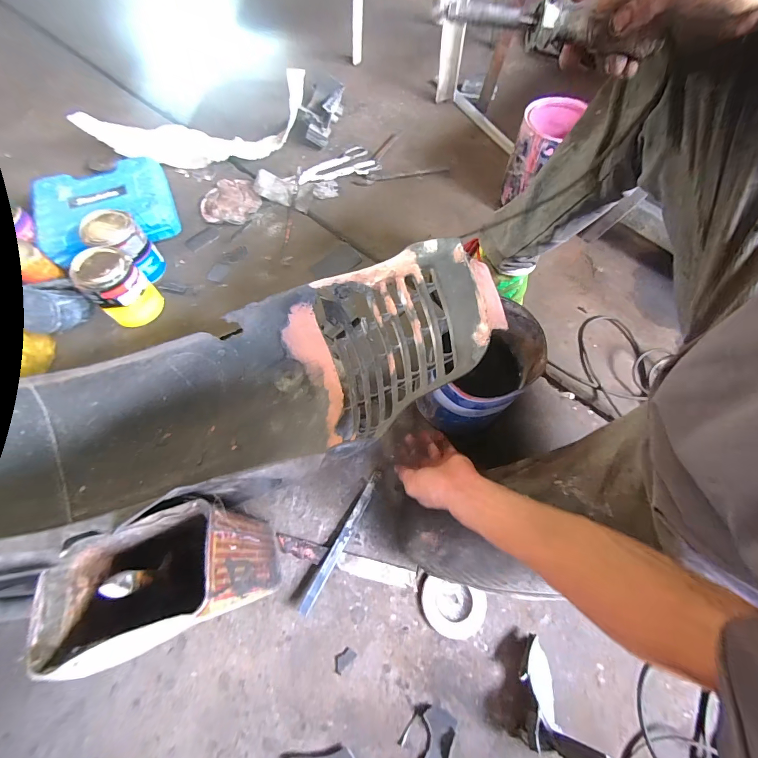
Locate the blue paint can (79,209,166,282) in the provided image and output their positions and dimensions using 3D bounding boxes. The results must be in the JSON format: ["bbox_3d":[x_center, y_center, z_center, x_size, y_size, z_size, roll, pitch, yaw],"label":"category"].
[{"bbox_3d":[-0.536,-0.277,0.745,0.094,0.139,0.097,0,66,0],"label":"blue paint can"}]

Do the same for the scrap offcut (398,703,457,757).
[{"bbox_3d":[0.060,0.488,0.463,0.061,0.009,0.092,22,68,9],"label":"scrap offcut"}]

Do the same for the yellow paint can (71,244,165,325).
[{"bbox_3d":[-0.514,-0.180,0.699,0.094,0.136,0.105,41,72,16],"label":"yellow paint can"}]

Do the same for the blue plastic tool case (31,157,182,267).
[{"bbox_3d":[-0.631,-0.388,0.829,0.283,0.086,0.241,-23,68,-11],"label":"blue plastic tool case"}]

